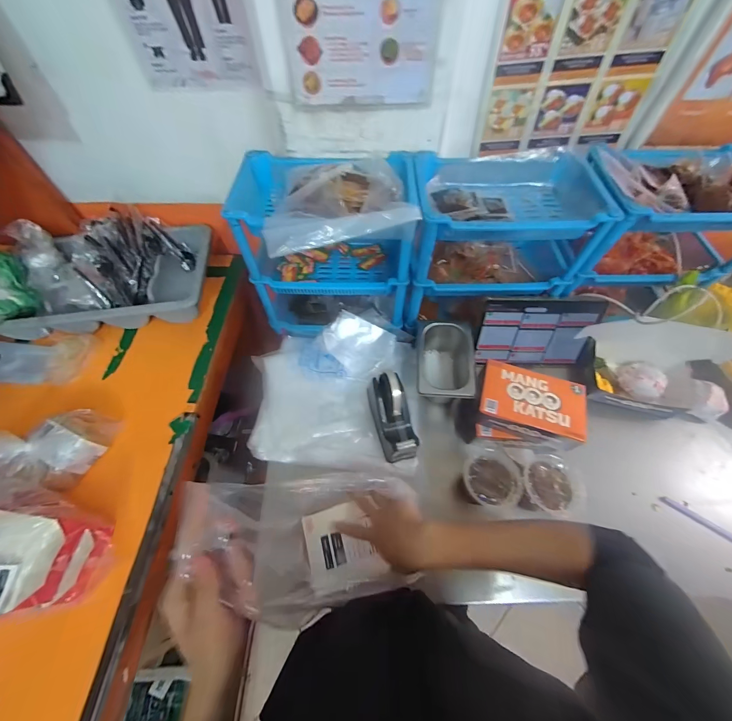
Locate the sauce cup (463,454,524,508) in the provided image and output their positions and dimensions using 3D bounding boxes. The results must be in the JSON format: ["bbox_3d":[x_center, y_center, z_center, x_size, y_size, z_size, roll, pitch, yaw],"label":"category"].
[{"bbox_3d":[0.201,0.190,0.495,0.087,0.033,0.078,-4,59,-2],"label":"sauce cup"}]

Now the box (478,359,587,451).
[{"bbox_3d":[0.291,0.077,0.558,0.166,0.062,0.130,17,61,9],"label":"box"}]

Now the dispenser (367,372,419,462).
[{"bbox_3d":[0.050,0.098,0.572,0.061,0.084,0.147,-13,60,-8],"label":"dispenser"}]

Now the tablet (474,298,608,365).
[{"bbox_3d":[0.359,-0.057,0.656,0.237,0.156,0.015,0,38,0],"label":"tablet"}]

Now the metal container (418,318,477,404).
[{"bbox_3d":[0.160,0.008,0.646,0.104,0.100,0.164,3,59,2],"label":"metal container"}]

